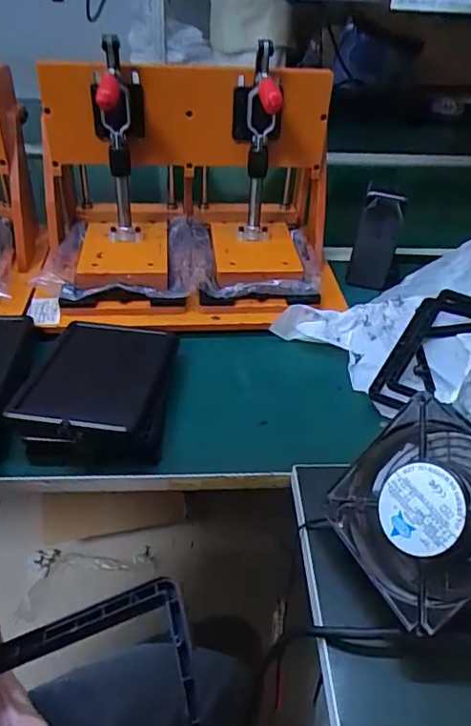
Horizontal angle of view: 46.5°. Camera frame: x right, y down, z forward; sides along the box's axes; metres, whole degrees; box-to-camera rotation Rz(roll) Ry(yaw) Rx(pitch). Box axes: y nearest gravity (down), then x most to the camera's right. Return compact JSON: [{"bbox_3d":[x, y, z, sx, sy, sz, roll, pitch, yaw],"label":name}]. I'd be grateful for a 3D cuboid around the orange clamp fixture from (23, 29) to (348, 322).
[{"bbox_3d":[-0.050,-0.208,0.658,0.355,0.255,0.235,2,38,-1],"label":"orange clamp fixture"}]

